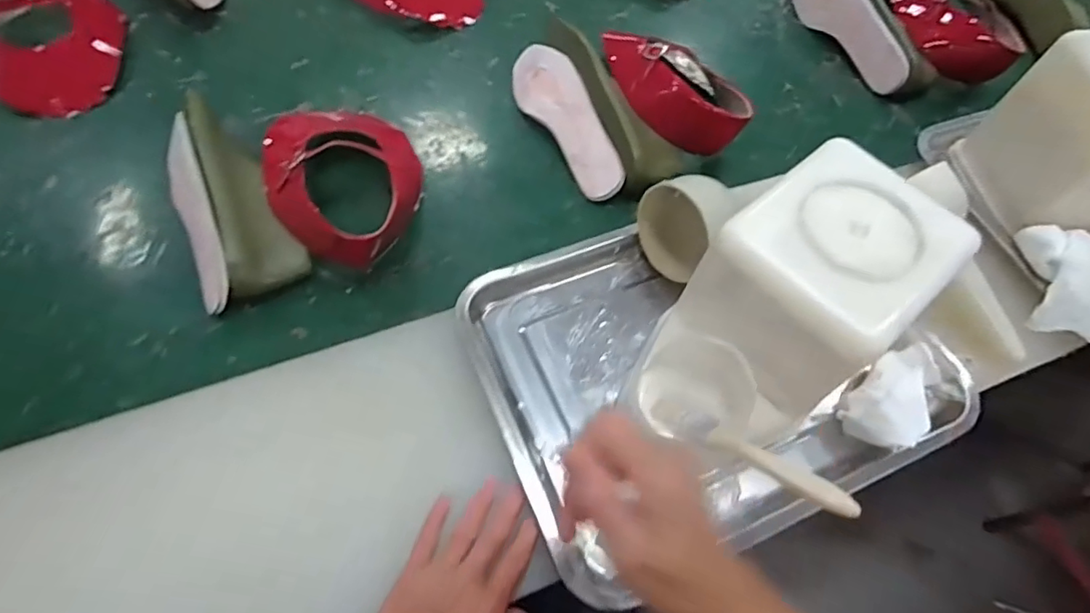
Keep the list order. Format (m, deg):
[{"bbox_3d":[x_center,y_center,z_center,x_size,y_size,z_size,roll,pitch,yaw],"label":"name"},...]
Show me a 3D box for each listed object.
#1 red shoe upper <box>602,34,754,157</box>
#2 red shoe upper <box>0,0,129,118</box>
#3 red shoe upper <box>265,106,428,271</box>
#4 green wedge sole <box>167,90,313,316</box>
[{"bbox_3d":[0.146,-0.245,0.671,0.184,0.087,0.075,31,64,13],"label":"red shoe upper"},{"bbox_3d":[-0.604,-0.338,0.684,0.157,0.064,0.238,-37,69,-21],"label":"red shoe upper"},{"bbox_3d":[-0.206,-0.129,0.596,0.152,0.074,0.193,-13,63,-10],"label":"red shoe upper"},{"bbox_3d":[-0.328,-0.111,0.577,0.102,0.076,0.227,-26,66,-17],"label":"green wedge sole"}]

